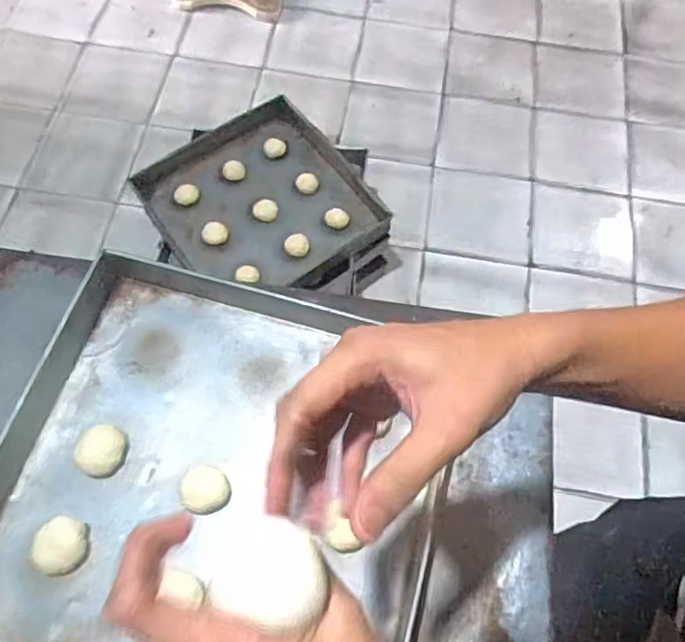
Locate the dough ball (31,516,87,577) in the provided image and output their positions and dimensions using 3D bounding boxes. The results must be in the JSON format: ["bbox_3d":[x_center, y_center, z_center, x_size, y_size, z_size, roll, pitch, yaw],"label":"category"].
[{"bbox_3d":[-0.307,0.239,0.617,0.059,0.039,0.060,-4,67,-3],"label":"dough ball"}]

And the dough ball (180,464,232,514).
[{"bbox_3d":[-0.151,0.189,0.640,0.052,0.028,0.049,1,66,-1],"label":"dough ball"}]

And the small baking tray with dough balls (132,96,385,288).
[{"bbox_3d":[-0.193,-0.286,1.393,0.460,0.051,0.461,-36,83,-8],"label":"small baking tray with dough balls"}]

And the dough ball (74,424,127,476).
[{"bbox_3d":[-0.273,0.144,0.648,0.053,0.025,0.053,1,66,-1],"label":"dough ball"}]

